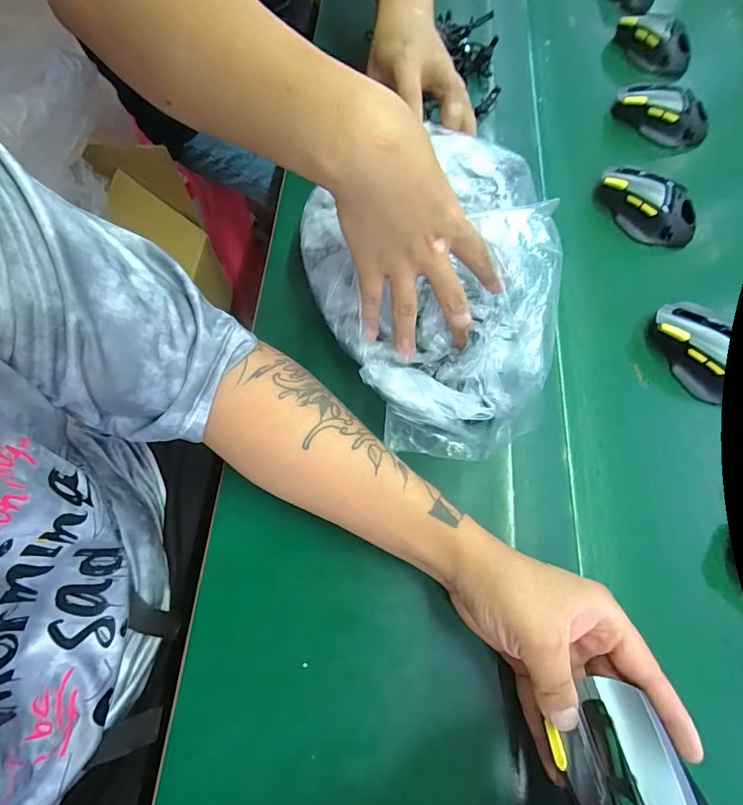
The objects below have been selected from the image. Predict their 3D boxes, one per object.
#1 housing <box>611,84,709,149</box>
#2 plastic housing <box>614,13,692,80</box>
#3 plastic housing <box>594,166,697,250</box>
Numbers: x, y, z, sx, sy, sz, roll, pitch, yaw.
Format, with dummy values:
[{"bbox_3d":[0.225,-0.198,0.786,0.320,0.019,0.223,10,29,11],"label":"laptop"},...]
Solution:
[{"bbox_3d":[0.352,-0.350,0.516,0.117,0.044,0.044,40,73,15],"label":"housing"},{"bbox_3d":[0.374,-0.478,0.569,0.031,0.058,0.105,-37,72,-13],"label":"plastic housing"},{"bbox_3d":[0.299,-0.216,0.461,0.049,0.047,0.110,-32,71,-12],"label":"plastic housing"}]

